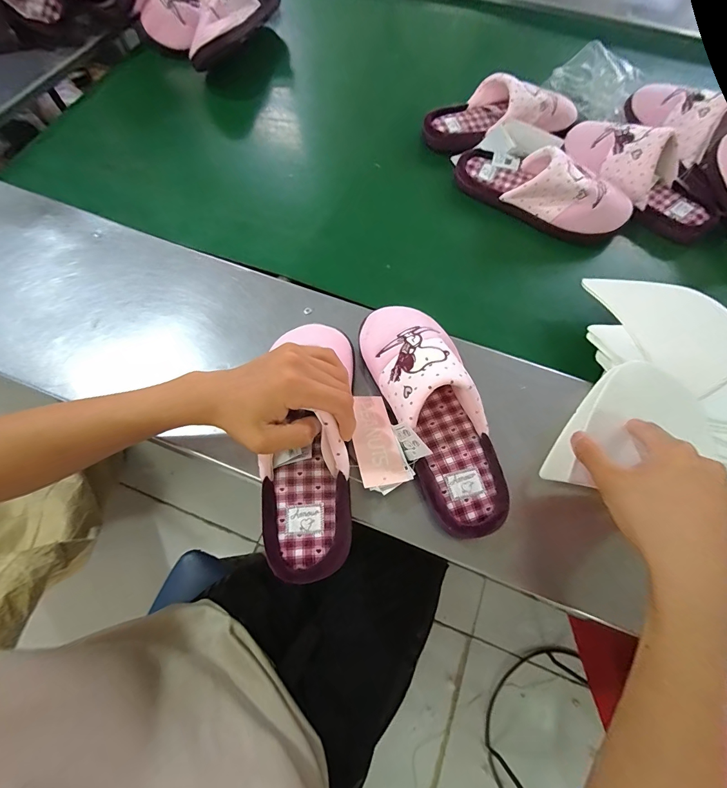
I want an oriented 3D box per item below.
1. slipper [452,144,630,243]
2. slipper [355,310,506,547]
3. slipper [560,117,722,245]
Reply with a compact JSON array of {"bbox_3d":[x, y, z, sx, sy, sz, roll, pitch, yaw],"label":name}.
[{"bbox_3d":[0.257,-0.303,0.530,0.248,0.081,0.087,25,69,7],"label":"slipper"},{"bbox_3d":[0.067,0.009,0.367,0.088,0.084,0.256,-17,69,-8],"label":"slipper"},{"bbox_3d":[0.402,-0.321,0.526,0.083,0.083,0.247,-42,84,-17],"label":"slipper"}]

